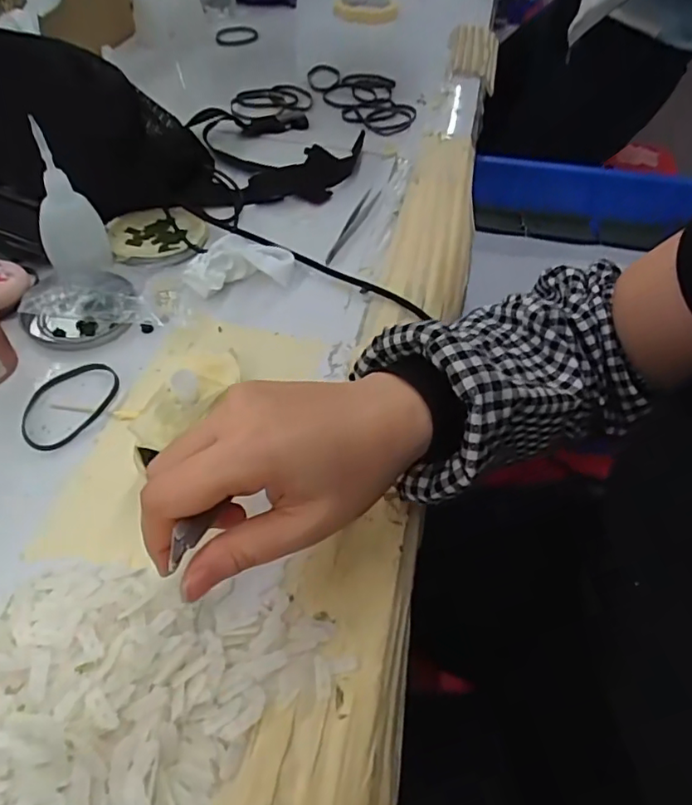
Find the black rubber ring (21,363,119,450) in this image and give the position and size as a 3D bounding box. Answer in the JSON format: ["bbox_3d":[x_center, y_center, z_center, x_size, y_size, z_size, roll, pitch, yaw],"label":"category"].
[{"bbox_3d":[-0.176,0.000,0.369,0.047,0.008,0.074,22,55,15],"label":"black rubber ring"}]

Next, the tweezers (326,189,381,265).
[{"bbox_3d":[0.007,-0.160,0.512,0.013,0.004,0.115,18,51,11],"label":"tweezers"}]

